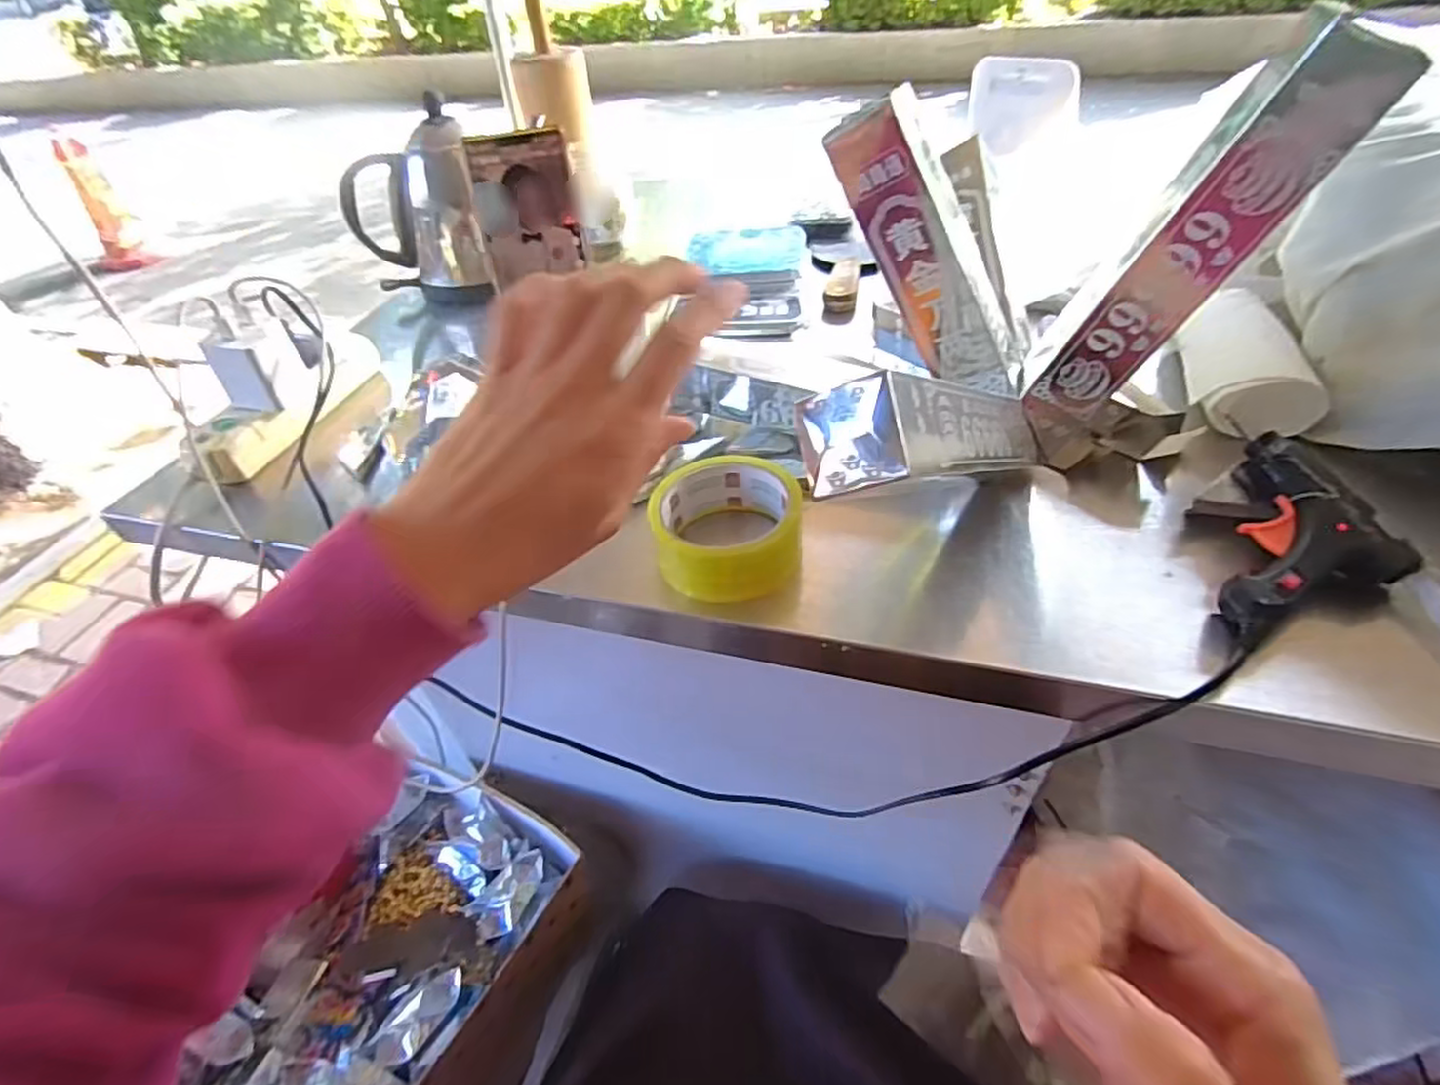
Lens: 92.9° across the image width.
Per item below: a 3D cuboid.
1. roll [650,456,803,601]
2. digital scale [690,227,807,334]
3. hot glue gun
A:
[{"bbox_3d":[0.003,-0.011,0.417,0.090,0.041,0.098,-3,44,3],"label":"roll"},{"bbox_3d":[0.022,-0.251,0.656,0.113,0.034,0.183,1,45,7],"label":"digital scale"},{"bbox_3d":[0.321,0.006,0.365,0.082,0.039,0.138,19,50,24],"label":"hot glue gun"}]

